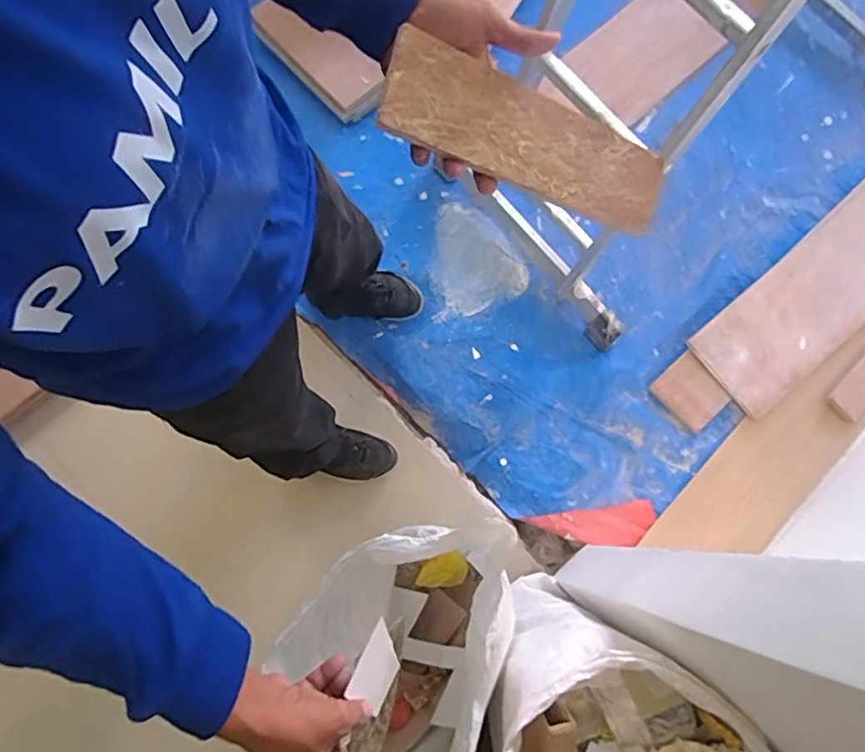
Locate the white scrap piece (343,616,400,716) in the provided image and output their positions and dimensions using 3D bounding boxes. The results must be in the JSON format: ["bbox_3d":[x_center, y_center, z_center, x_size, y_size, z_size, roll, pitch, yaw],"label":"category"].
[{"bbox_3d":[-0.051,0.285,0.596,0.010,0.076,0.060,5,48,33],"label":"white scrap piece"}]

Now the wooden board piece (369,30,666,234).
[{"bbox_3d":[0.090,-0.212,0.552,0.281,0.012,0.085,16,89,-23],"label":"wooden board piece"}]

